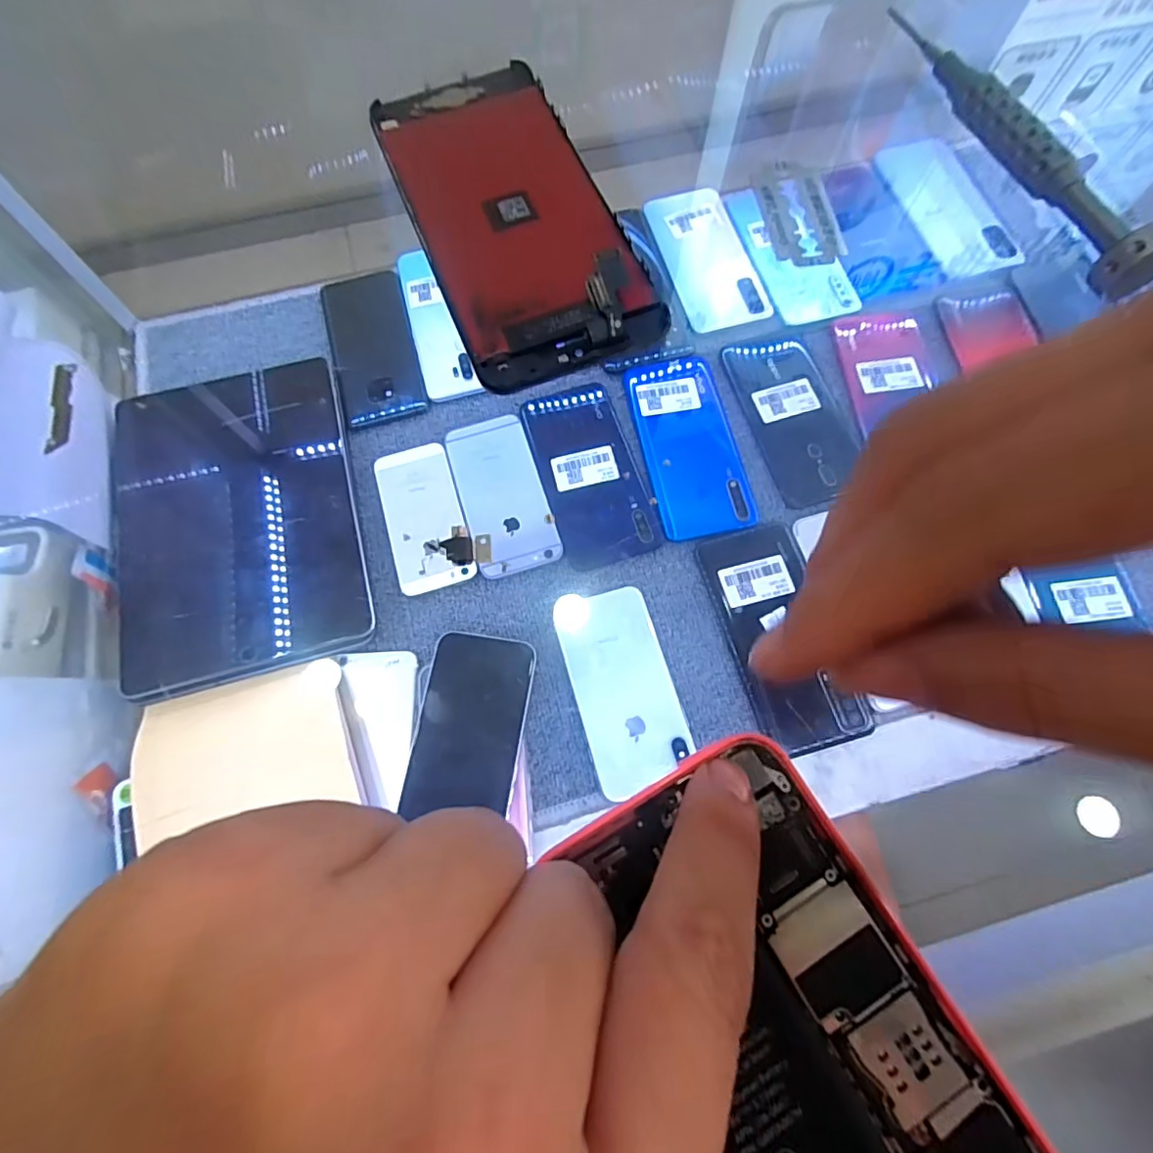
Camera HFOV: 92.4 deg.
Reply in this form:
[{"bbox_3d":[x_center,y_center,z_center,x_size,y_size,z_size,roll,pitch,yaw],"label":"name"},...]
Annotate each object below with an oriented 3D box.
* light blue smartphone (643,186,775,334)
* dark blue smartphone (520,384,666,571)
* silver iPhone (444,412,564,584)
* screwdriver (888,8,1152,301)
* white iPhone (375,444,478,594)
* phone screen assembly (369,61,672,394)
[{"bbox_3d":[0.119,-0.294,0.507,0.073,0.007,0.159,-14,73,-3],"label":"light blue smartphone"},{"bbox_3d":[0.010,-0.086,0.447,0.077,0.007,0.160,-16,73,-4],"label":"dark blue smartphone"},{"bbox_3d":[-0.060,-0.068,0.441,0.064,0.007,0.136,-17,73,-4],"label":"silver iPhone"},{"bbox_3d":[0.128,-0.133,0.162,0.016,0.014,0.121,-19,73,-5],"label":"screwdriver"},{"bbox_3d":[-0.120,-0.048,0.434,0.058,0.006,0.121,-16,73,-4],"label":"white iPhone"},{"bbox_3d":[-0.020,-0.110,0.163,0.055,0.009,0.118,-22,73,-6],"label":"phone screen assembly"}]

